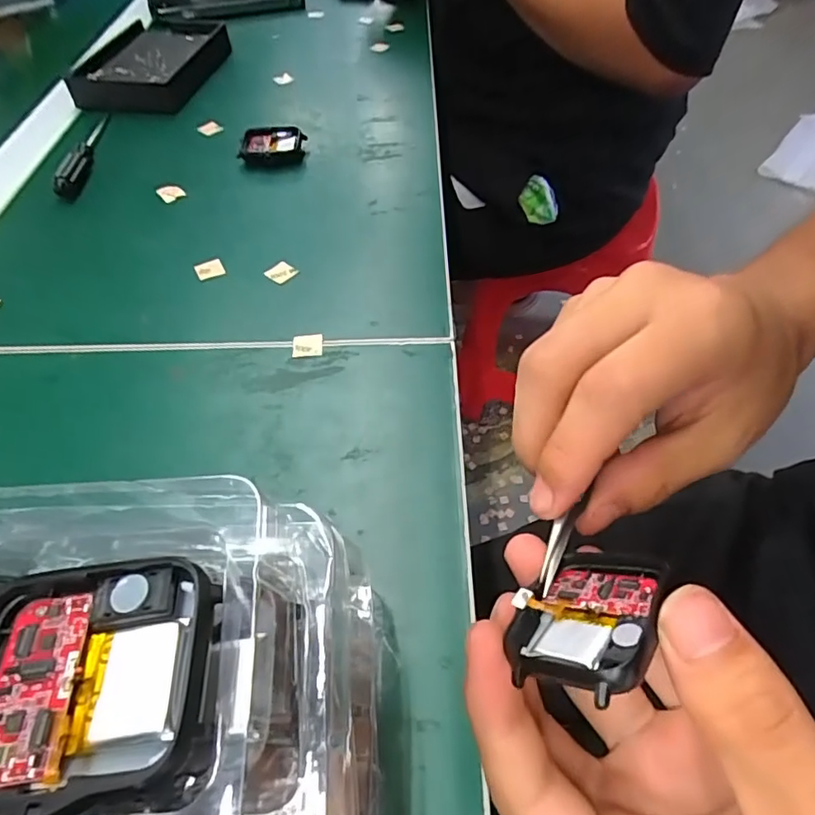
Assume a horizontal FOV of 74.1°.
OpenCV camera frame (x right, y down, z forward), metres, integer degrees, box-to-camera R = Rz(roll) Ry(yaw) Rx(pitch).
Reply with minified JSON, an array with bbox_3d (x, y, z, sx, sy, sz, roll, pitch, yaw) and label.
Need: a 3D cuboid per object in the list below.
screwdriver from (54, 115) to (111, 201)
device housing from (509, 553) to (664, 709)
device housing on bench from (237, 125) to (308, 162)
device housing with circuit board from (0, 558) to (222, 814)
[{"bbox_3d":[-0.240,-0.190,0.400,0.014,0.012,0.106,-7,52,-2],"label":"screwdriver"},{"bbox_3d":[0.049,0.055,0.145,0.035,0.005,0.049,-7,21,38],"label":"device housing"},{"bbox_3d":[-0.102,-0.195,0.401,0.049,0.010,0.036,1,52,4],"label":"device housing on bench"},{"bbox_3d":[-0.058,0.047,0.094,0.044,0.007,0.038,-2,53,0],"label":"device housing with circuit board"}]

